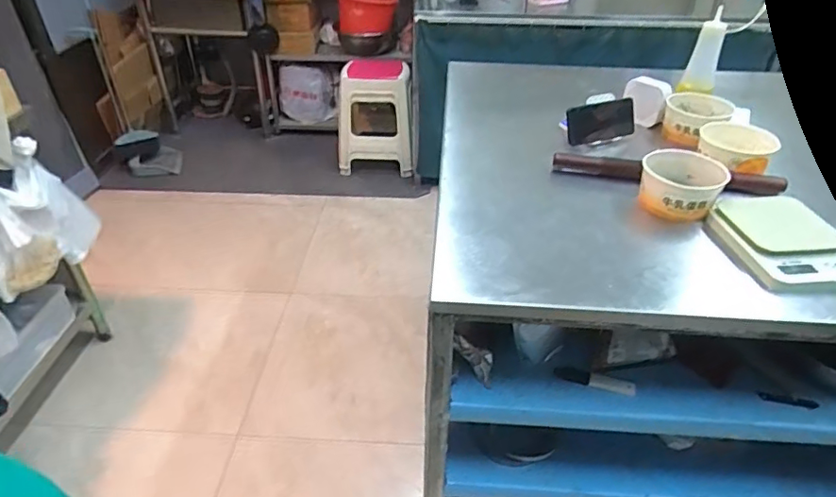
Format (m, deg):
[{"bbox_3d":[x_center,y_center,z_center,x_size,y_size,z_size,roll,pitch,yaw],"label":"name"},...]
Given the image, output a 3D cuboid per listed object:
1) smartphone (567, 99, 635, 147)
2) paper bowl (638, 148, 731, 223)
[{"bbox_3d":[0.370,-0.256,1.109,0.168,0.075,0.015,-13,23,-18],"label":"smartphone"},{"bbox_3d":[0.448,-0.105,0.933,0.128,0.071,0.153,17,39,21],"label":"paper bowl"}]

